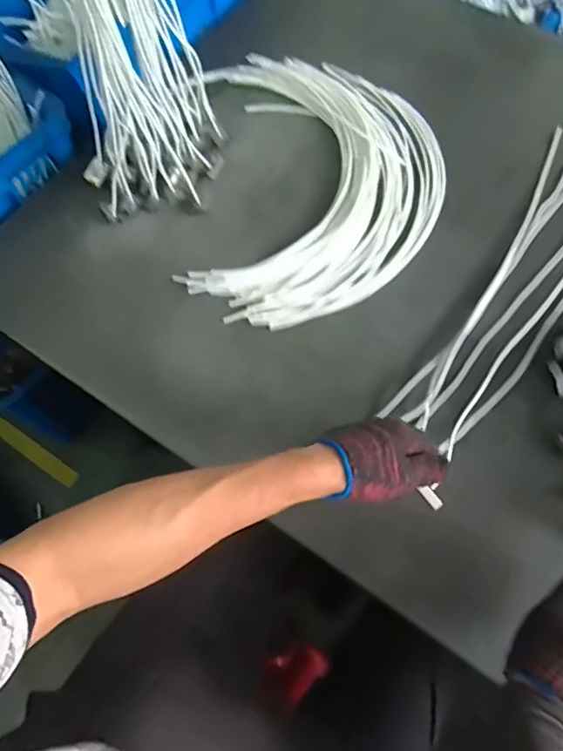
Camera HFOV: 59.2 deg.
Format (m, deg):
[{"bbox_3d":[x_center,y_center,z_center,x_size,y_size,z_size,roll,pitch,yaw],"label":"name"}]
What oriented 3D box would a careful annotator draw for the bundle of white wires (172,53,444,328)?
[{"bbox_3d":[0.051,-0.293,0.757,0.386,0.033,0.483,8,69,6],"label":"bundle of white wires"}]

